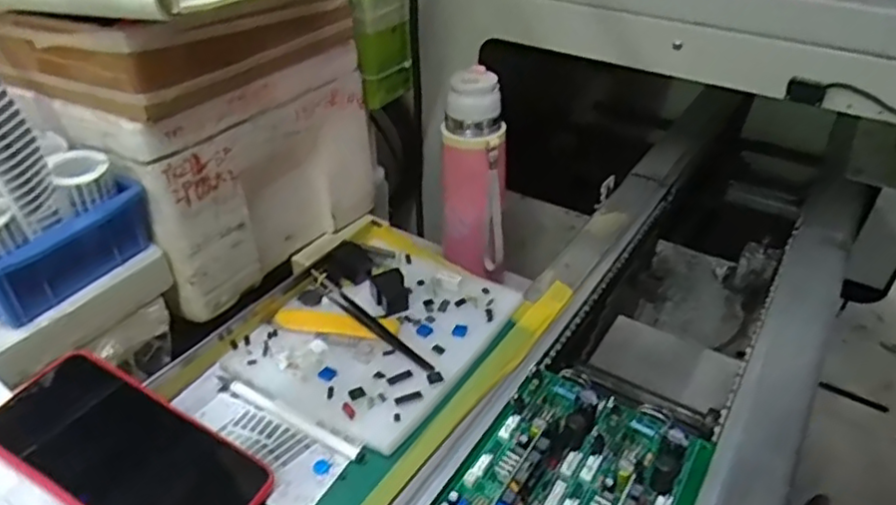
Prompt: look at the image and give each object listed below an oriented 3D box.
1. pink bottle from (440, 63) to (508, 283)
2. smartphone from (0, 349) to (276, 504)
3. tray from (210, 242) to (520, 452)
[{"bbox_3d":[0.029,-0.073,0.656,0.067,0.206,0.057,5,35,4],"label":"pink bottle"},{"bbox_3d":[-0.190,0.121,0.387,0.161,0.014,0.076,28,40,11],"label":"smartphone"},{"bbox_3d":[-0.054,0.057,0.503,0.158,0.030,0.184,21,39,24],"label":"tray"}]

